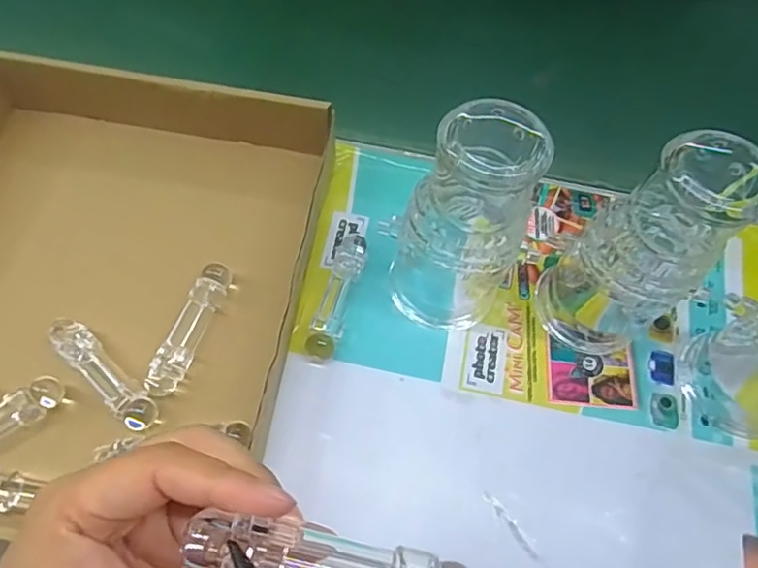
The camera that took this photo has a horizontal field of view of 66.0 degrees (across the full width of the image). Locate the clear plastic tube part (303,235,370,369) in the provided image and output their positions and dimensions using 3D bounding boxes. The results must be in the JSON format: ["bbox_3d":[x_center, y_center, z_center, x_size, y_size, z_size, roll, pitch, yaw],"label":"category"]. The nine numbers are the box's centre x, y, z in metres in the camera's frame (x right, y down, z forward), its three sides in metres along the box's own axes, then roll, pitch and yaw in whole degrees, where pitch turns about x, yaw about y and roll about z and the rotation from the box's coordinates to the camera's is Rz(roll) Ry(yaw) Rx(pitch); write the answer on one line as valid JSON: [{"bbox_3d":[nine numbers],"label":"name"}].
[{"bbox_3d":[-0.029,0.009,0.413,0.022,0.022,0.095,15,66,4],"label":"clear plastic tube part"}]

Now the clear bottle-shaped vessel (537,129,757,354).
[{"bbox_3d":[0.166,-0.020,0.352,0.082,0.181,0.067,-30,71,-15],"label":"clear bottle-shaped vessel"}]

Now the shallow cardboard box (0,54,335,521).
[{"bbox_3d":[-0.192,-0.003,0.393,0.270,0.056,0.315,10,66,2],"label":"shallow cardboard box"}]

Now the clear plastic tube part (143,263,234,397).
[{"bbox_3d":[-0.127,0.030,0.397,0.019,0.021,0.094,20,67,6],"label":"clear plastic tube part"}]

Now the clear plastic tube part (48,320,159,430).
[{"bbox_3d":[-0.179,0.059,0.380,0.090,0.017,0.022,40,70,14],"label":"clear plastic tube part"}]

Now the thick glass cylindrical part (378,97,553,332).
[{"bbox_3d":[0.054,-0.033,0.360,0.086,0.165,0.073,26,67,9],"label":"thick glass cylindrical part"}]

